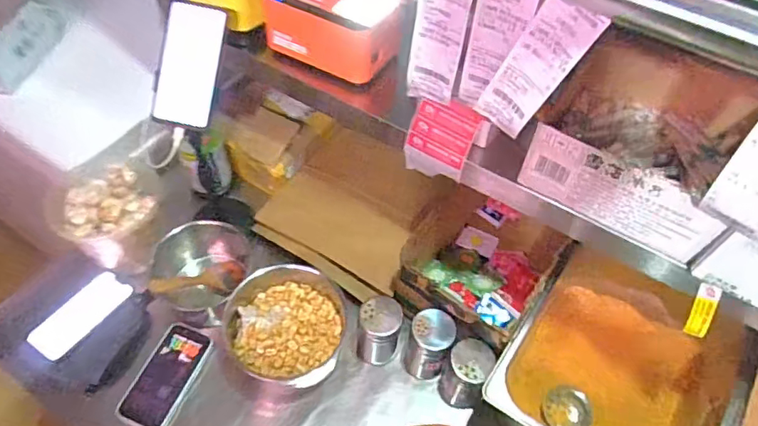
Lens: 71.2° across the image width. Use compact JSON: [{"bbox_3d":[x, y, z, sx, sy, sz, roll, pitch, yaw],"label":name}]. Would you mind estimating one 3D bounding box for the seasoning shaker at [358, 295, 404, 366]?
[{"bbox_3d":[0.002,0.181,0.798,0.062,0.128,0.061,16,53,9],"label":"seasoning shaker"}]

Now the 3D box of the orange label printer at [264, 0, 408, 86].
[{"bbox_3d":[-0.059,-0.261,0.726,0.181,0.096,0.097,20,54,12],"label":"orange label printer"}]

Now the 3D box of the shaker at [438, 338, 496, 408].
[{"bbox_3d":[0.123,0.233,0.759,0.055,0.131,0.054,2,53,-2],"label":"shaker"}]

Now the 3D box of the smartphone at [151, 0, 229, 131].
[{"bbox_3d":[-0.255,-0.196,0.705,0.084,0.158,0.013,15,9,4],"label":"smartphone"}]

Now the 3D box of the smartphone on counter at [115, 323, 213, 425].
[{"bbox_3d":[-0.313,0.238,0.779,0.079,0.016,0.151,19,54,11],"label":"smartphone on counter"}]

